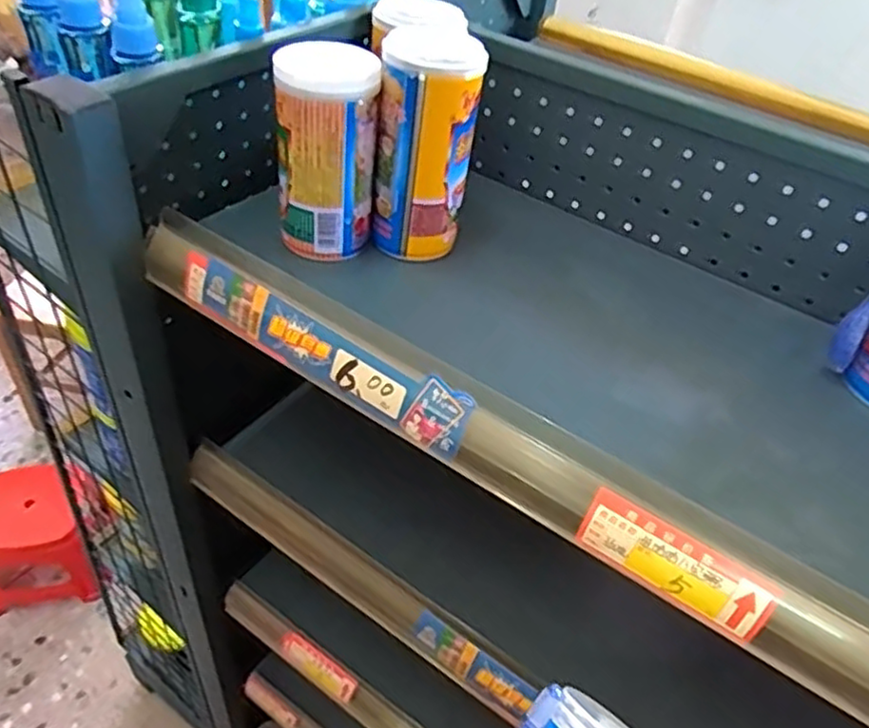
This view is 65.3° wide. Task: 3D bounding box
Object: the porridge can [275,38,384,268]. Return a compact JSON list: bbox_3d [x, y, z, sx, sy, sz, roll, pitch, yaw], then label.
[{"bbox_3d":[-0.074,-0.142,0.461,0.067,0.129,0.060,0,44,-8],"label":"porridge can"}]

